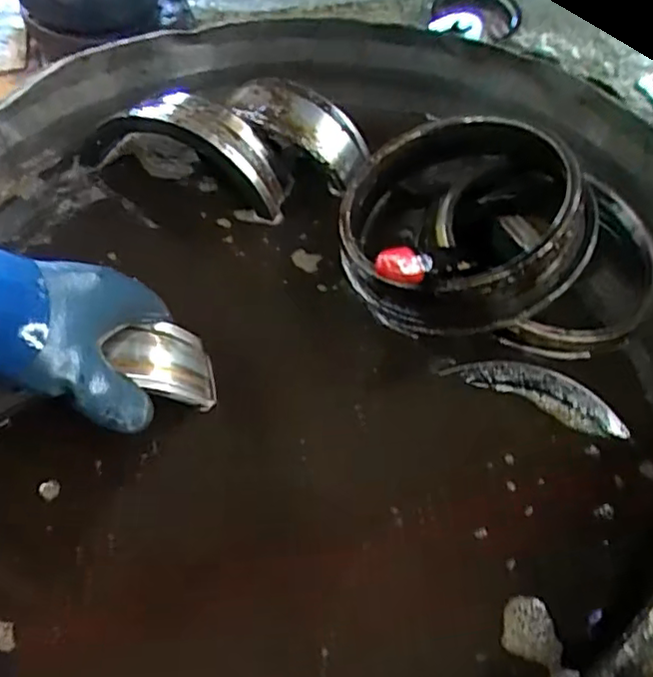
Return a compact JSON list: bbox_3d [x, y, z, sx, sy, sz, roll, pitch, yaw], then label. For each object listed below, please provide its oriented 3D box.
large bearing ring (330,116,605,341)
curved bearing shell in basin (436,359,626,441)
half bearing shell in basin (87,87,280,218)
[{"bbox_3d":[0.091,-0.086,0.443,0.176,0.057,0.176,-9,65,20],"label":"large bearing ring"},{"bbox_3d":[0.135,0.033,0.398,0.113,0.014,0.027,22,56,14],"label":"curved bearing shell in basin"},{"bbox_3d":[-0.112,-0.154,0.512,0.174,0.076,0.070,18,59,-3],"label":"half bearing shell in basin"}]

